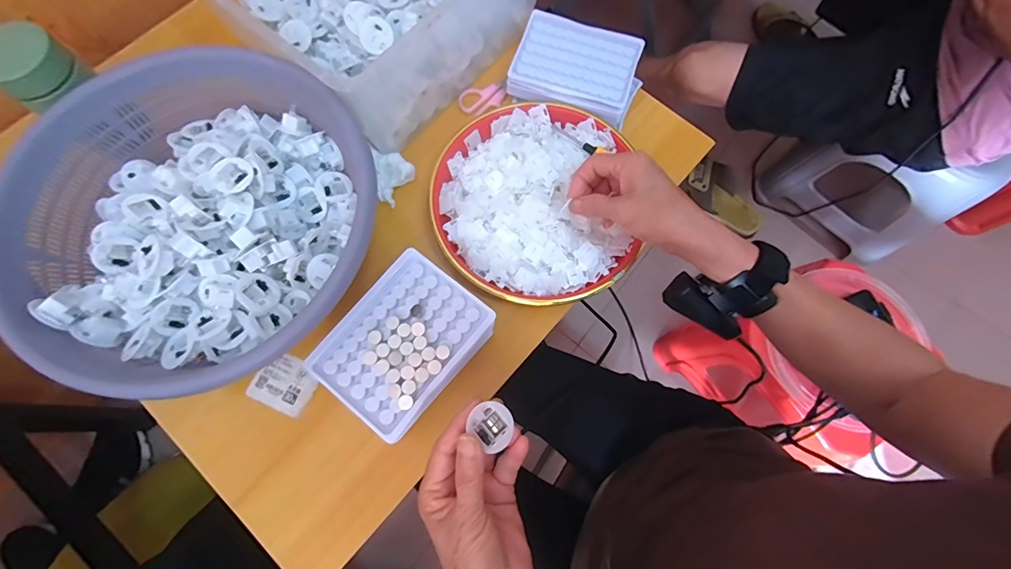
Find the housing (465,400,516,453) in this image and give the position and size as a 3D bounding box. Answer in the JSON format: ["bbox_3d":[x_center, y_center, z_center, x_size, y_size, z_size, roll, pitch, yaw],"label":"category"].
[{"bbox_3d":[-0.009,0.096,0.295,0.028,0.011,0.028,7,72,-22],"label":"housing"}]

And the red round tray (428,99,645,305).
[{"bbox_3d":[0.024,-0.089,0.430,0.193,0.029,0.214,-6,75,-3],"label":"red round tray"}]

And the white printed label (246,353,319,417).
[{"bbox_3d":[-0.208,0.093,0.405,0.055,0.007,0.046,24,76,5],"label":"white printed label"}]

